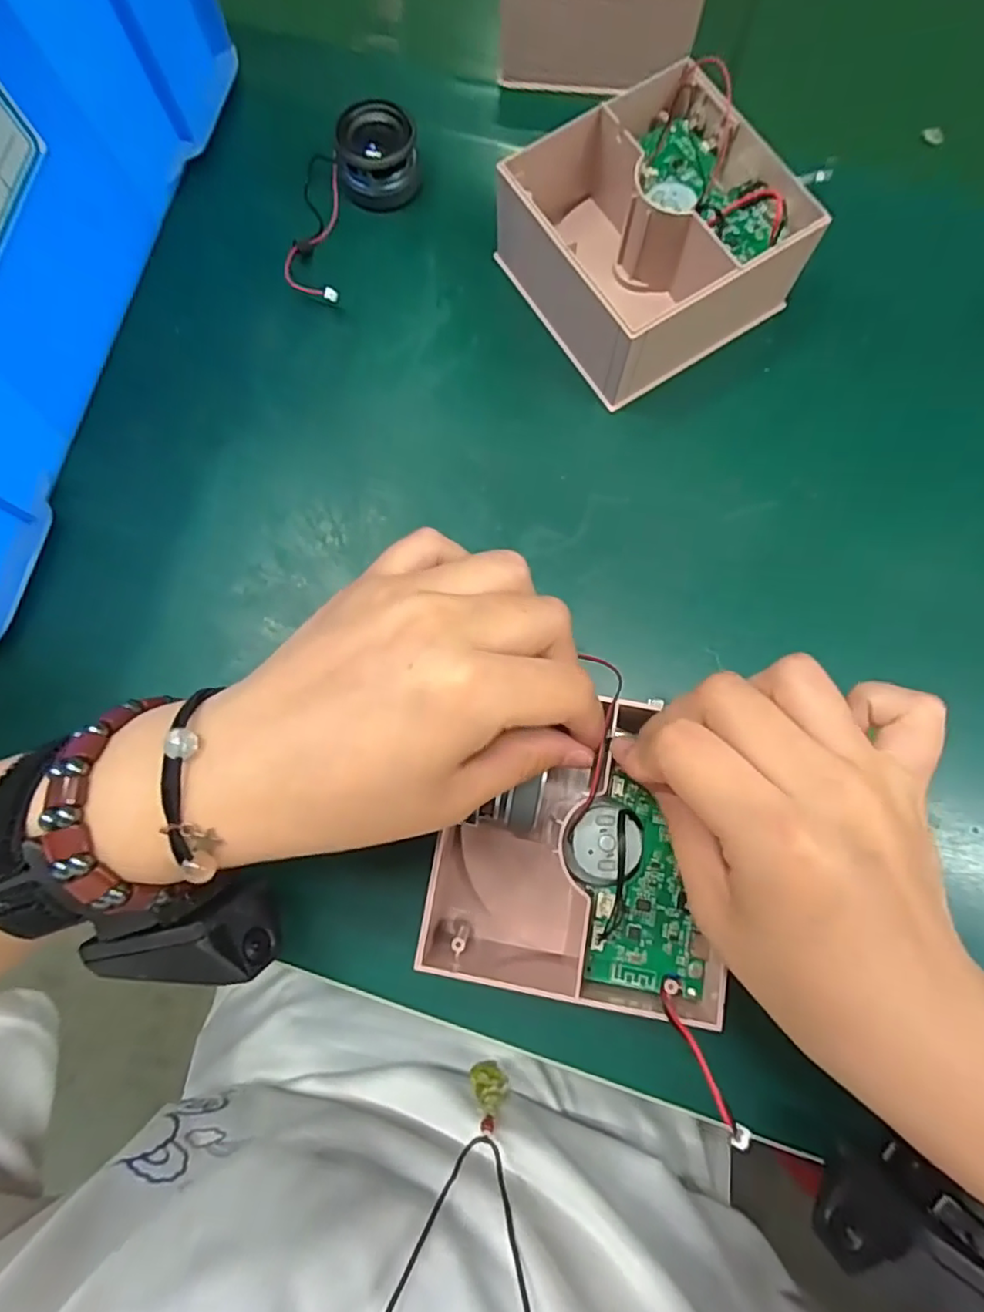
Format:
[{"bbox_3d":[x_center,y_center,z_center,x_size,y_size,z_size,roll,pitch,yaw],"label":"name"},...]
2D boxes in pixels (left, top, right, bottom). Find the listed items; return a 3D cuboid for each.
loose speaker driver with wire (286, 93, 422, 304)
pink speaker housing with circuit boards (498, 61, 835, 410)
[{"bbox_3d":[-0.075,-0.220,0.302,0.055,0.025,0.094,31,93,6],"label":"loose speaker driver with wire"},{"bbox_3d":[0.072,-0.188,0.281,0.113,0.051,0.106,-35,79,-7],"label":"pink speaker housing with circuit boards"}]

